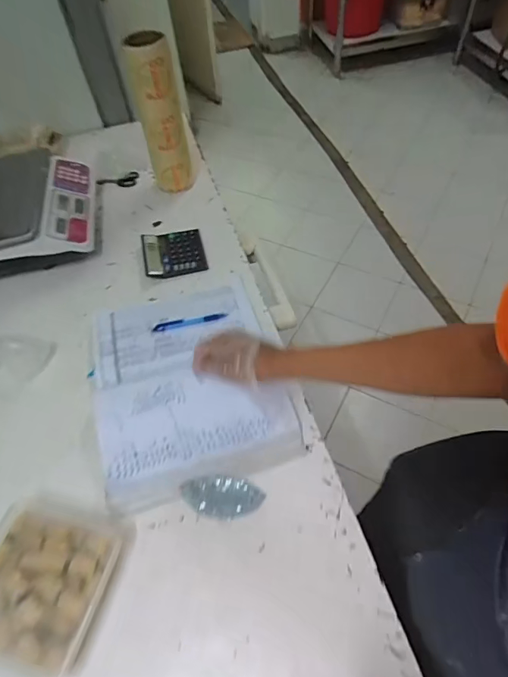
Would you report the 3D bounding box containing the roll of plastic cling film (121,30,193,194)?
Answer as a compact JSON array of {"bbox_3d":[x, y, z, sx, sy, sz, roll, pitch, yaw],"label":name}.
[{"bbox_3d":[-0.192,-0.449,0.898,0.082,0.313,0.074,-18,55,-8],"label":"roll of plastic cling film"}]

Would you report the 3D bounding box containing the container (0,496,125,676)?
[{"bbox_3d":[-0.266,0.301,0.532,0.154,0.044,0.169,9,55,11],"label":"container"}]

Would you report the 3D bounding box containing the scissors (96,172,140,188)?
[{"bbox_3d":[-0.342,-0.393,1.062,0.108,0.011,0.048,-8,54,-1],"label":"scissors"}]

